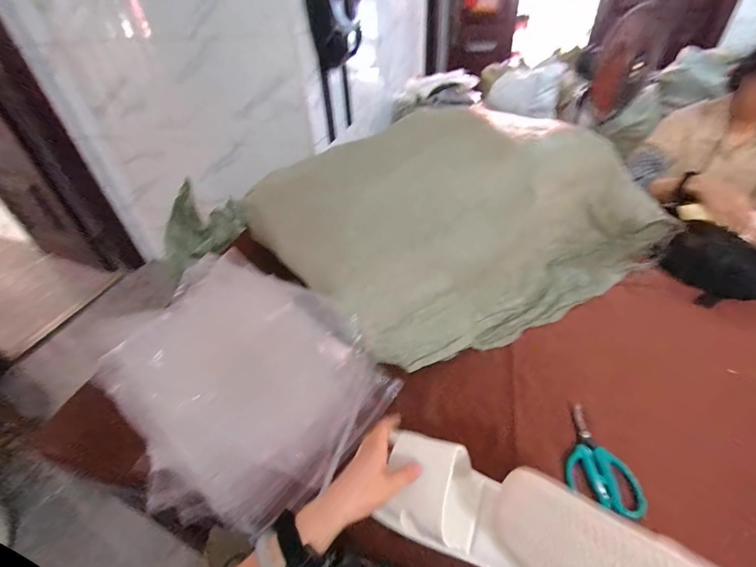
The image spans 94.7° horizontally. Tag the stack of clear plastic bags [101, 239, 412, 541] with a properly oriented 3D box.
[{"bbox_3d":[-0.223,0.145,0.560,0.428,0.058,0.343,31,64,18],"label":"stack of clear plastic bags"}]

